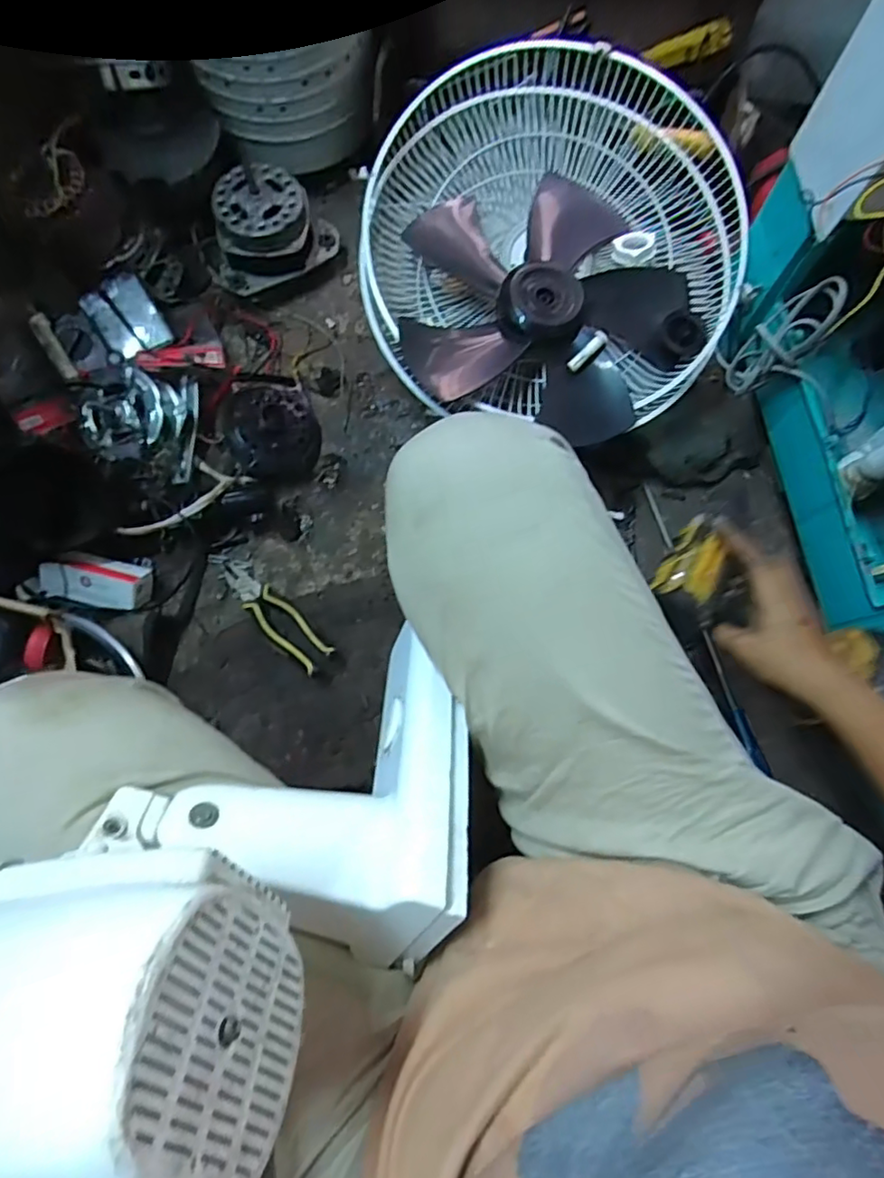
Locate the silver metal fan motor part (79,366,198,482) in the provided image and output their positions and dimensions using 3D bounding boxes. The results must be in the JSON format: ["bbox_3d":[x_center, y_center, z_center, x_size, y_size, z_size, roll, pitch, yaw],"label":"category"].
[{"bbox_3d":[-0.379,-0.212,0.735,0.117,0.078,0.116,6,78,2],"label":"silver metal fan motor part"}]

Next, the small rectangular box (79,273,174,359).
[{"bbox_3d":[-0.402,-0.345,0.756,0.074,0.021,0.095,-33,99,-11],"label":"small rectangular box"}]

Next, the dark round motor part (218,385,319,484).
[{"bbox_3d":[-0.224,-0.215,0.774,0.115,0.057,0.143,-8,78,-1],"label":"dark round motor part"}]

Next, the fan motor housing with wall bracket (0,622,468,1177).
[{"bbox_3d":[-0.096,0.151,0.285,0.262,0.230,0.137,-22,78,-4],"label":"fan motor housing with wall bracket"}]

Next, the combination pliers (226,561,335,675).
[{"bbox_3d":[-0.205,0.028,0.713,0.045,0.021,0.191,-45,66,-8],"label":"combination pliers"}]

